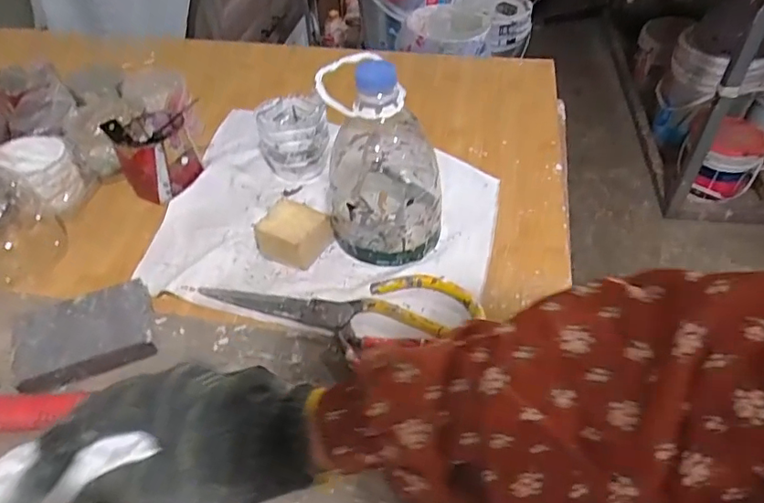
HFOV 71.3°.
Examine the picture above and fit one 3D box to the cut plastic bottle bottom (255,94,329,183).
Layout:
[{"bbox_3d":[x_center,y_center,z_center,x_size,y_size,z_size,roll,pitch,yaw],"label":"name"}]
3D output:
[{"bbox_3d":[-0.094,-0.121,0.564,0.072,0.069,0.071,-9,47,-5],"label":"cut plastic bottle bottom"}]

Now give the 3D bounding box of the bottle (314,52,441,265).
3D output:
[{"bbox_3d":[0.002,-0.082,0.459,0.105,0.163,0.103,-1,47,1],"label":"bottle"}]

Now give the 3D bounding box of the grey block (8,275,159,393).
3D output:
[{"bbox_3d":[-0.235,0.066,0.424,0.097,0.023,0.070,-18,49,-14],"label":"grey block"}]

